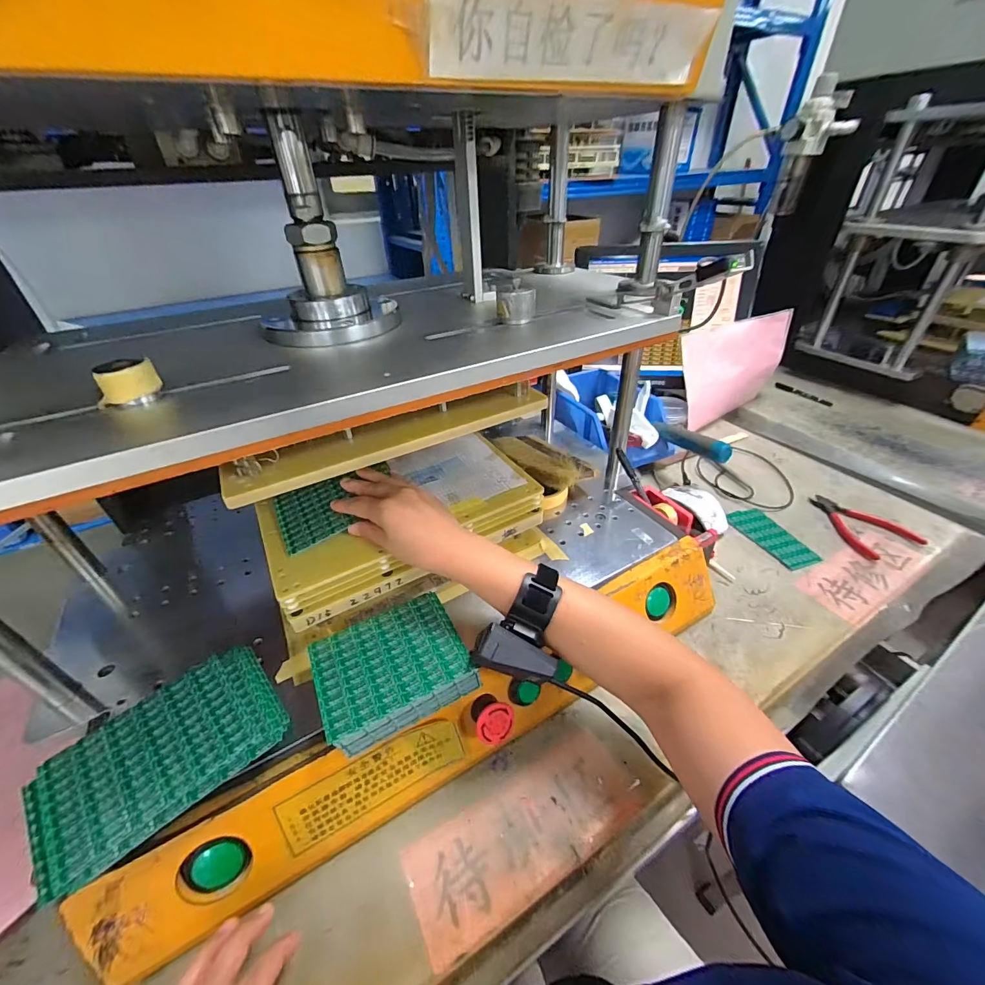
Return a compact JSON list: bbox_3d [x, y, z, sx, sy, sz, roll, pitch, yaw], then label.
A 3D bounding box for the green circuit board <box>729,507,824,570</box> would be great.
[{"bbox_3d":[0.427,0.067,0.651,0.062,0.010,0.131,-15,40,-16],"label":"green circuit board"}]

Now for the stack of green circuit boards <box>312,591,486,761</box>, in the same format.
[{"bbox_3d":[-0.092,0.160,0.392,0.126,0.032,0.099,-21,42,-22],"label":"stack of green circuit boards"}]

